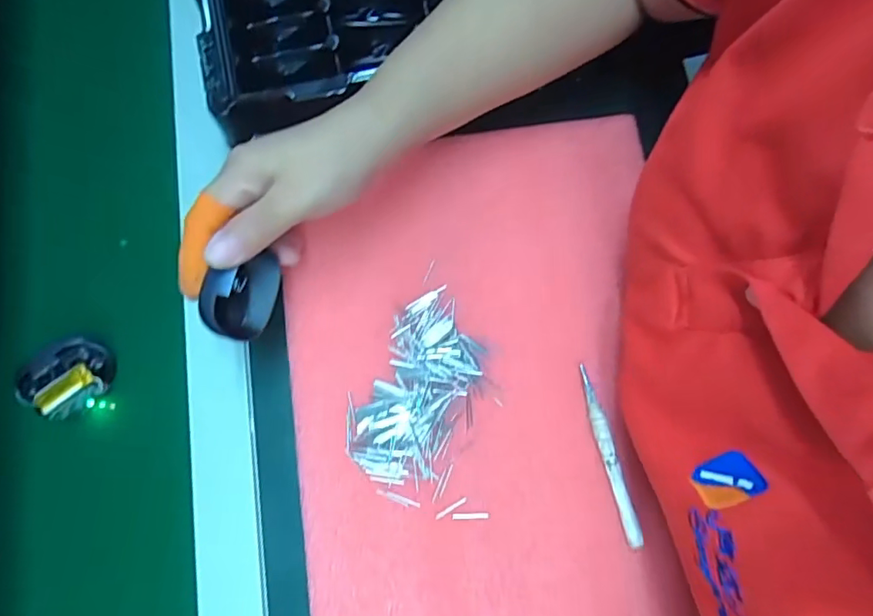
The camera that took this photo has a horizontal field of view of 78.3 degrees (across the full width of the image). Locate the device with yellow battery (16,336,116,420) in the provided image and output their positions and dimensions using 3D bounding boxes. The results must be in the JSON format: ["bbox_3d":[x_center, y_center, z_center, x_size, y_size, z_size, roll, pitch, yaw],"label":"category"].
[{"bbox_3d":[-0.241,0.044,0.350,0.044,0.019,0.052,26,79,6],"label":"device with yellow battery"}]

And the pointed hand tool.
[{"bbox_3d":[0.107,0.090,0.334,0.011,0.008,0.108,-13,78,-2],"label":"pointed hand tool"}]

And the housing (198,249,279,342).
[{"bbox_3d":[-0.114,-0.008,0.307,0.024,0.038,0.050,5,66,43],"label":"housing"}]

